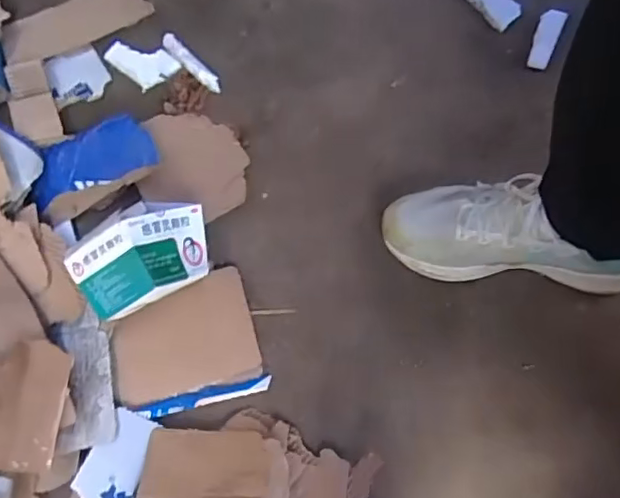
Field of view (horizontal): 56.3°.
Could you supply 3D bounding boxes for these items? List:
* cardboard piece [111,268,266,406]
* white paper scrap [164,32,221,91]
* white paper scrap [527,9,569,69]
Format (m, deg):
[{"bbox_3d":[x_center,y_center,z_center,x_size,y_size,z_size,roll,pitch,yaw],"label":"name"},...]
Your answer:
[{"bbox_3d":[-0.136,0.092,0.630,0.147,0.015,0.121,-12,68,-6],"label":"cardboard piece"},{"bbox_3d":[-0.156,-0.242,0.756,0.018,0.024,0.105,-40,74,-16],"label":"white paper scrap"},{"bbox_3d":[0.315,-0.283,0.770,0.031,0.010,0.096,23,69,8],"label":"white paper scrap"}]

